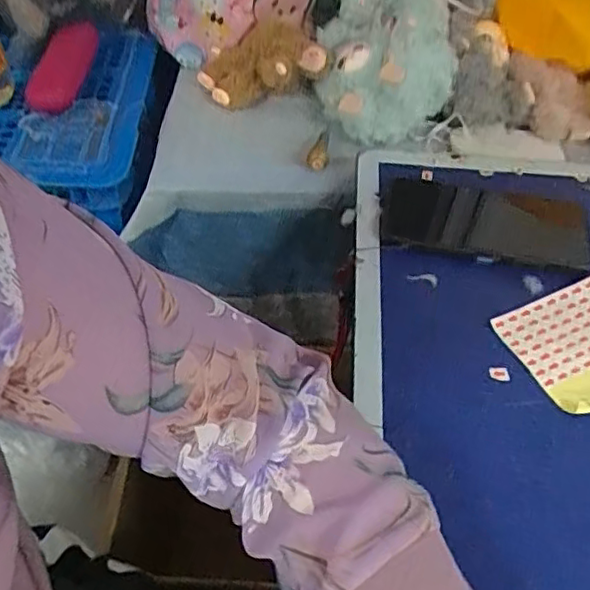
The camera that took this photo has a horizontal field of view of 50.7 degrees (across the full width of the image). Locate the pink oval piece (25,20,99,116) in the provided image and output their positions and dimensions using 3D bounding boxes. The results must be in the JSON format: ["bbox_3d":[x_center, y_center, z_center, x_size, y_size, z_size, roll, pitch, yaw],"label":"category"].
[{"bbox_3d":[-0.248,-0.245,0.663,0.043,0.031,0.123,9,55,4],"label":"pink oval piece"}]

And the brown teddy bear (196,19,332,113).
[{"bbox_3d":[-0.034,-0.243,0.653,0.131,0.055,0.089,-6,50,-6],"label":"brown teddy bear"}]

